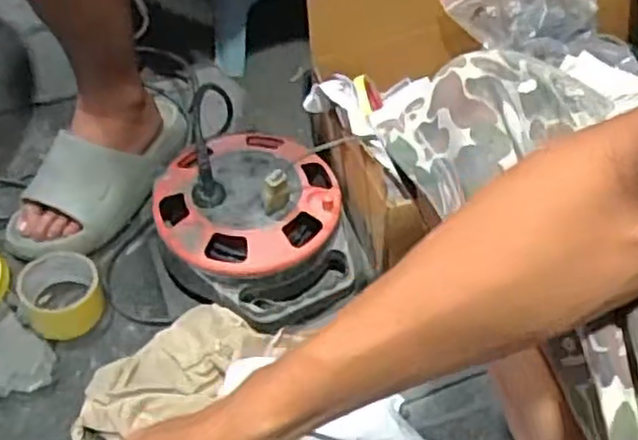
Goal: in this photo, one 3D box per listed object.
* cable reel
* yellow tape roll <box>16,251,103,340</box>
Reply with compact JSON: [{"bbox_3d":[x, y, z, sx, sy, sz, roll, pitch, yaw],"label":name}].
[{"bbox_3d":[-0.070,-0.003,0.818,0.203,0.117,0.235,-21,50,-15],"label":"cable reel"},{"bbox_3d":[-0.280,0.080,0.815,0.086,0.052,0.090,-24,52,-18],"label":"yellow tape roll"}]

